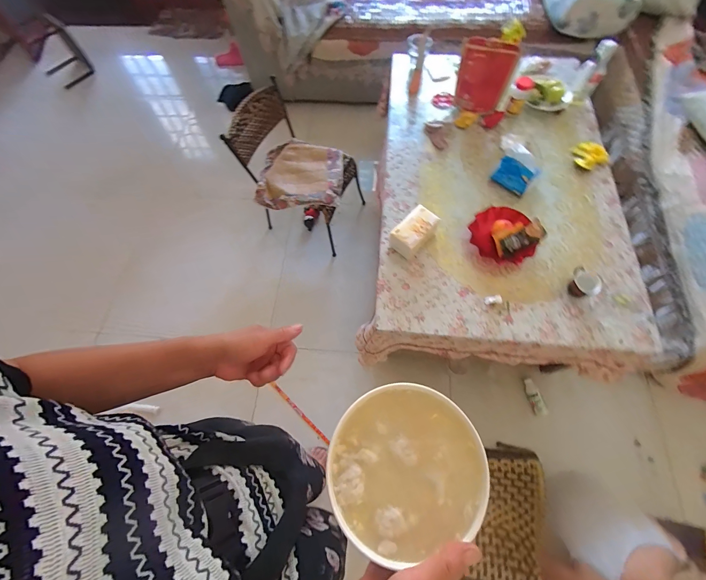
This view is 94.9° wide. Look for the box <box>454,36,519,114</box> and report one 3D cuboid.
[{"bbox_3d":[0.489,-0.788,1.210,0.205,0.228,0.061,21,69,11],"label":"box"}]

